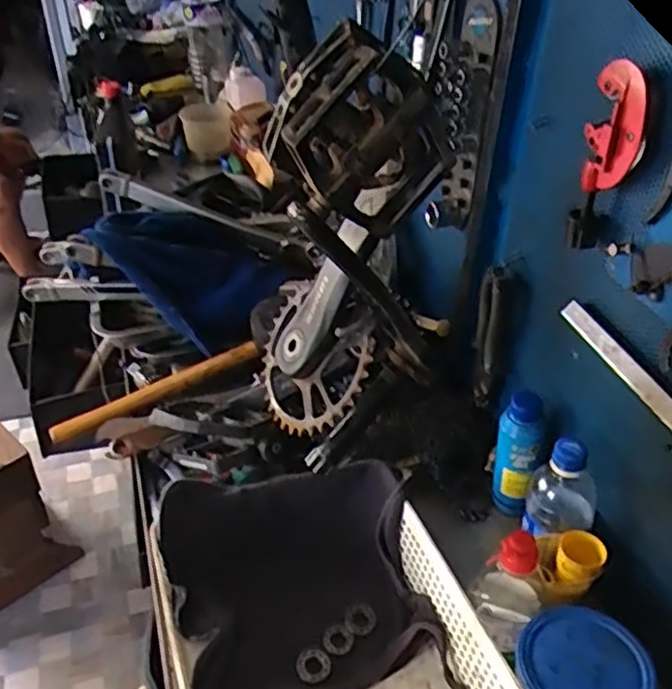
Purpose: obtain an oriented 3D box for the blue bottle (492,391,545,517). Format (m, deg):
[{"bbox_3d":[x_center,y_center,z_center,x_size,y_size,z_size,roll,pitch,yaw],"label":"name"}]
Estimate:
[{"bbox_3d":[0.193,0.119,0.735,0.046,0.145,0.041,14,38,16],"label":"blue bottle"}]

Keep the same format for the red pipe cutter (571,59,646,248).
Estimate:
[{"bbox_3d":[0.220,-0.146,0.552,0.045,0.152,0.024,31,46,34],"label":"red pipe cutter"}]

